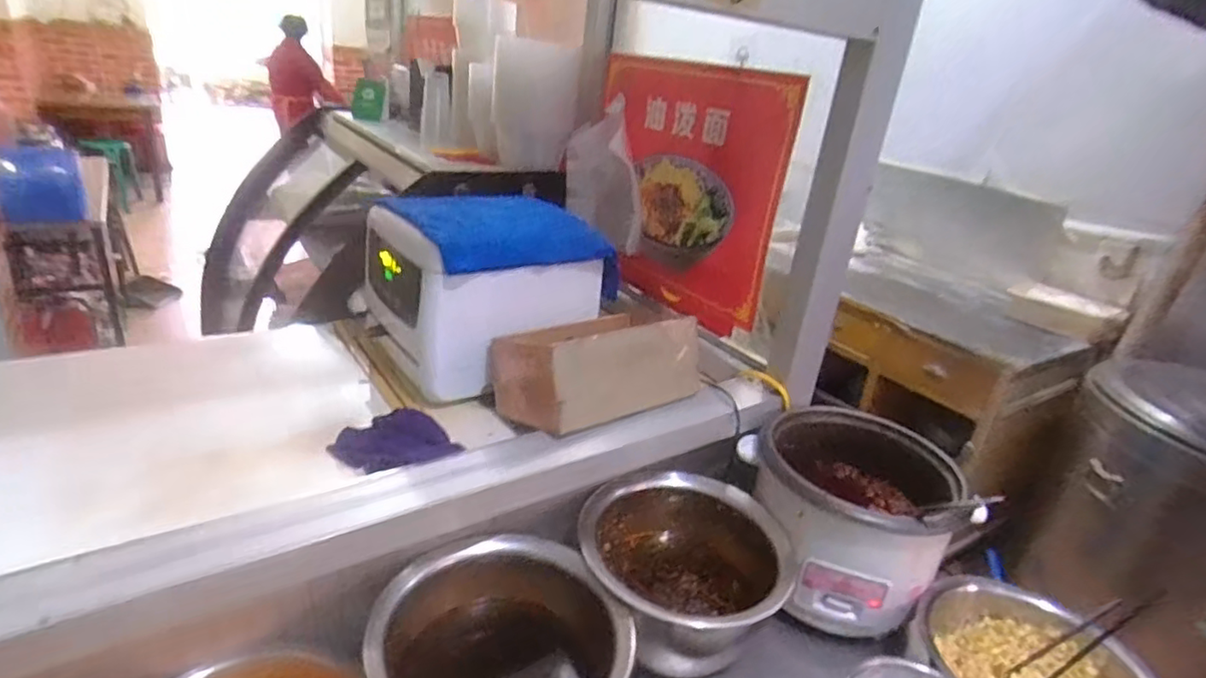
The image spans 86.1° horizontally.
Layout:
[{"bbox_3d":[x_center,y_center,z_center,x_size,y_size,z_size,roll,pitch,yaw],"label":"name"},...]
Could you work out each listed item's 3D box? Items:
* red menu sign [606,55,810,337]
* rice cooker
[{"bbox_3d":[0.137,-0.266,1.152,0.015,0.427,0.444,-14,33,-32],"label":"red menu sign"},{"bbox_3d":[0.343,0.257,0.944,0.286,0.220,0.251,12,23,11],"label":"rice cooker"}]

